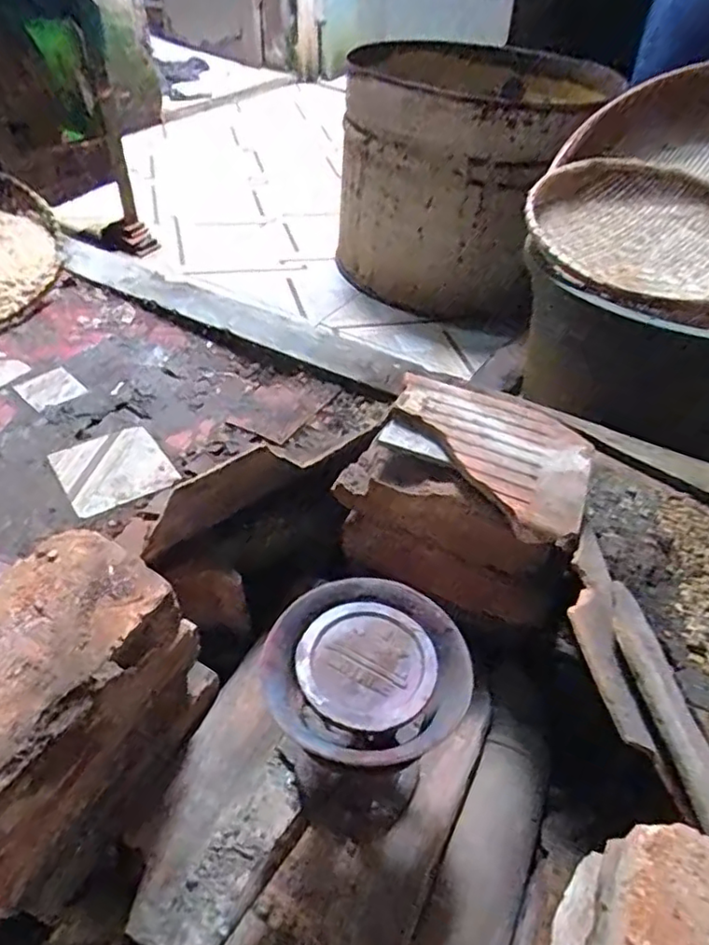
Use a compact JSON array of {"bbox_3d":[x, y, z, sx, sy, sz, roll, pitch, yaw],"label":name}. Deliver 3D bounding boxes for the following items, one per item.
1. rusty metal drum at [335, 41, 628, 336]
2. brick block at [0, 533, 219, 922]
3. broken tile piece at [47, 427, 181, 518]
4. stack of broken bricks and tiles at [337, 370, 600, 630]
[{"bbox_3d":[0.259,-0.660,1.385,0.560,0.429,0.542,29,50,25],"label":"rusty metal drum"},{"bbox_3d":[-0.199,0.167,0.421,0.103,0.171,0.195,23,48,19],"label":"brick block"},{"bbox_3d":[-0.308,-0.007,0.795,0.127,0.015,0.128,-25,51,-26],"label":"broken tile piece"},{"bbox_3d":[0.098,0.026,0.554,0.196,0.158,0.114,23,48,20],"label":"stack of broken bricks and tiles"}]

